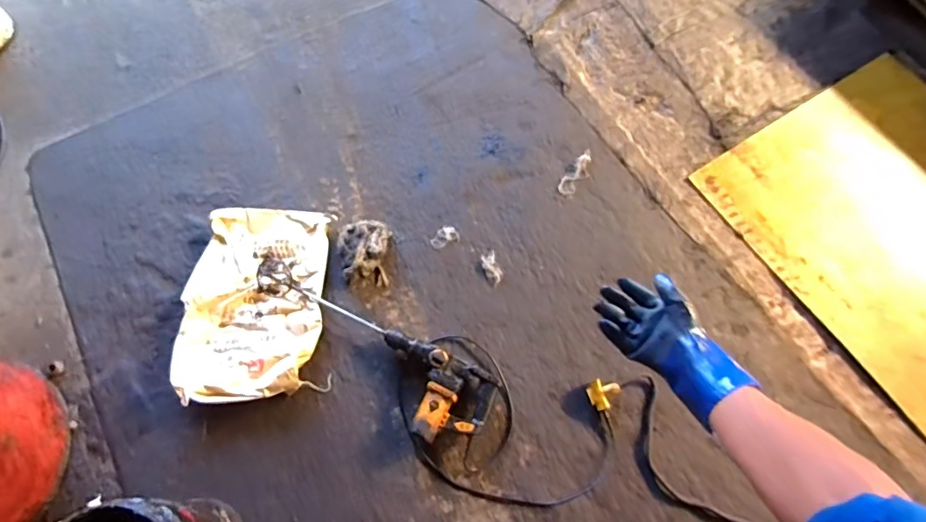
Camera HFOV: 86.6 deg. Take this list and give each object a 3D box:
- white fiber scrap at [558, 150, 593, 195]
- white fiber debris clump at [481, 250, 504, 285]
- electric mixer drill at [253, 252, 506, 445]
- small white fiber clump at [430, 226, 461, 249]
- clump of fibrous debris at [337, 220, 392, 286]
[{"bbox_3d":[0.402,-0.315,1.745,0.081,0.025,0.189,39,71,15],"label":"white fiber scrap"},{"bbox_3d":[0.095,0.022,1.606,0.052,0.026,0.104,-19,68,-10],"label":"white fiber debris clump"},{"bbox_3d":[-0.318,0.255,1.493,0.880,0.096,0.278,26,68,10],"label":"electric mixer drill"},{"bbox_3d":[-0.064,-0.081,1.654,0.093,0.014,0.067,-22,68,-10],"label":"small white fiber clump"},{"bbox_3d":[-0.325,-0.033,1.605,0.172,0.064,0.219,2,66,0],"label":"clump of fibrous debris"}]

